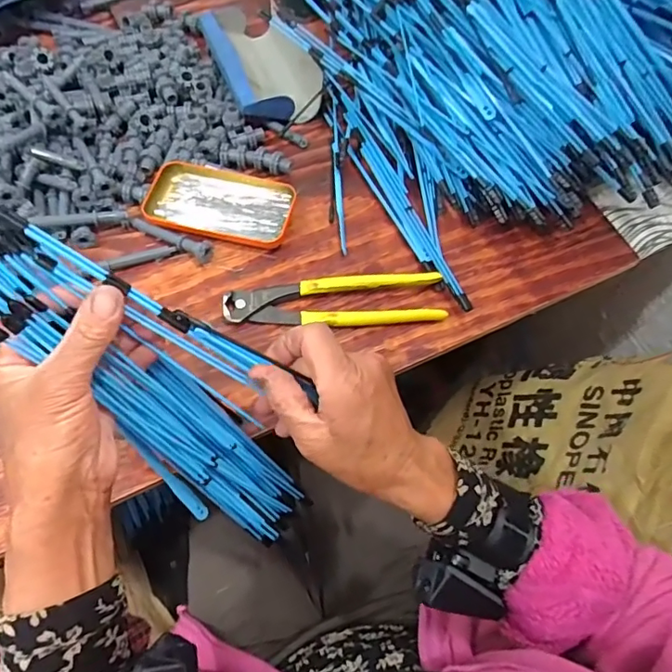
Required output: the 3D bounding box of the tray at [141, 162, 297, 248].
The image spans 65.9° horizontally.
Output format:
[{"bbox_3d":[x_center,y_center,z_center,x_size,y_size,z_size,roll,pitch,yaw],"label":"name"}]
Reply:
[{"bbox_3d":[-0.117,-0.134,0.532,0.145,0.022,0.081,13,64,4],"label":"tray"}]

